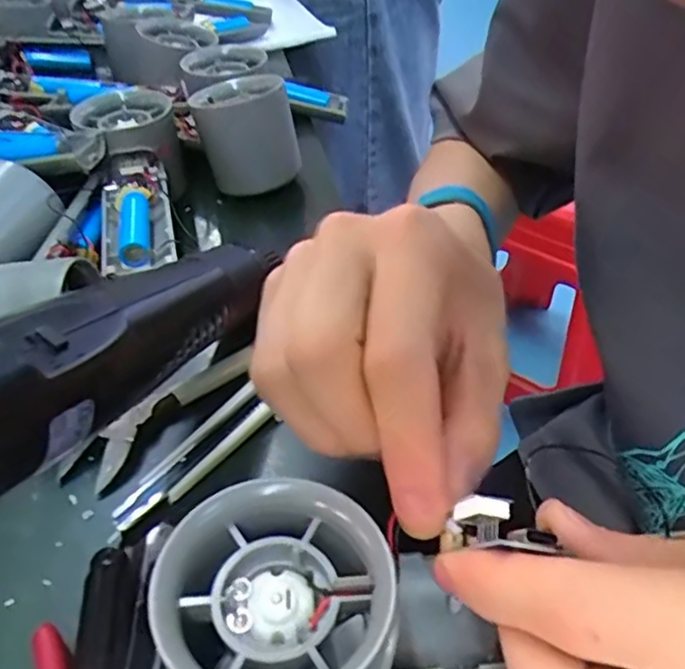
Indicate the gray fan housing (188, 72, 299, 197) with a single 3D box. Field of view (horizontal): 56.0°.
[{"bbox_3d":[-0.062,-0.127,0.399,0.057,0.056,0.064,-16,44,-13],"label":"gray fan housing"}]

